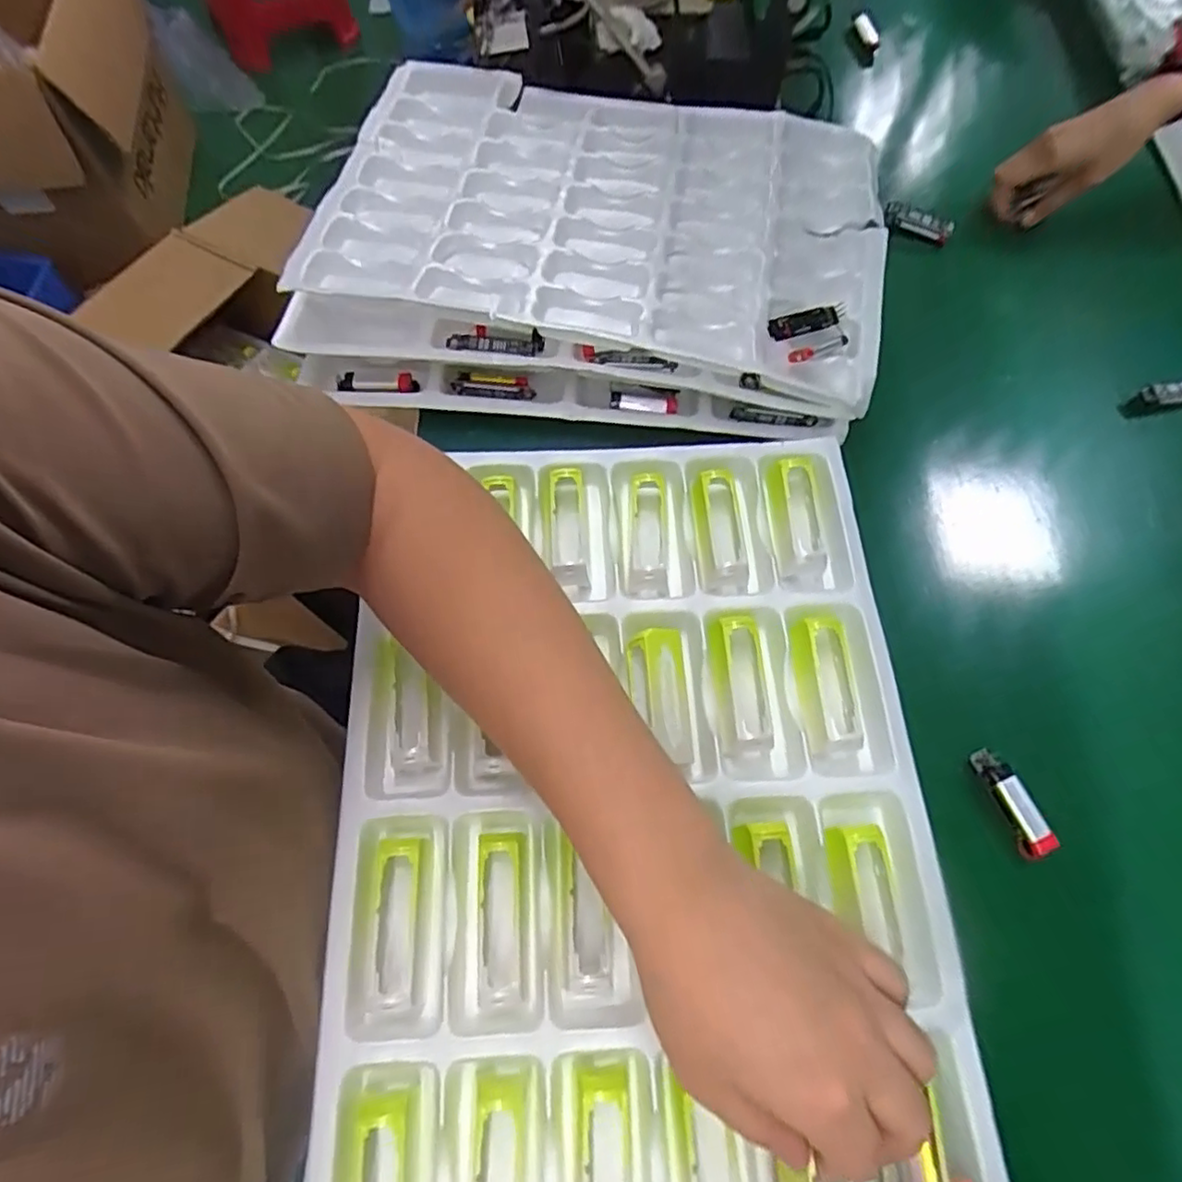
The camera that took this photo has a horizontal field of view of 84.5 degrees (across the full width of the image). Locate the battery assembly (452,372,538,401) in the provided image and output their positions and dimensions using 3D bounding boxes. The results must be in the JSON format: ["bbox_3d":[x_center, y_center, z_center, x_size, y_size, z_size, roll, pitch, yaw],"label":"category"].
[{"bbox_3d":[-0.081,-0.169,0.536,0.068,0.017,0.014,11,67,3],"label":"battery assembly"}]

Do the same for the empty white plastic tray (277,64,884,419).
[{"bbox_3d":[0.013,-0.325,0.549,0.463,0.034,0.324,8,67,2],"label":"empty white plastic tray"}]

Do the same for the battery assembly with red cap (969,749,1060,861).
[{"bbox_3d":[0.278,0.138,0.427,0.018,0.015,0.070,-17,69,-8],"label":"battery assembly with red cap"}]

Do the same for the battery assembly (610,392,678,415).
[{"bbox_3d":[0.044,-0.156,0.542,0.055,0.013,0.010,6,67,1],"label":"battery assembly"}]

